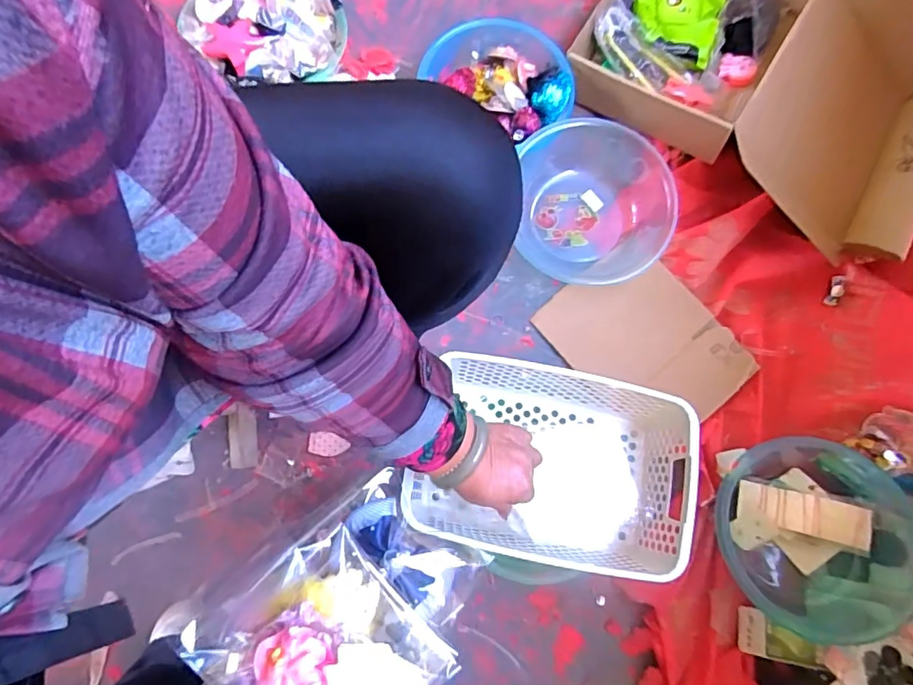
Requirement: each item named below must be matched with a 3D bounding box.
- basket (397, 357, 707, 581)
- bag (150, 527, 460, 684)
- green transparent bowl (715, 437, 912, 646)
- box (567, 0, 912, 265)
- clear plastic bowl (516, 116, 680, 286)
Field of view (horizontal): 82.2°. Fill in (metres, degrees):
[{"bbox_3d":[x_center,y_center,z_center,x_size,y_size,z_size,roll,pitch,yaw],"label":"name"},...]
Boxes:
[{"bbox_3d":[0.109,0.138,0.592,0.284,0.108,0.194,11,77,5],"label":"basket"},{"bbox_3d":[-0.102,0.240,0.400,0.152,0.076,0.181,-42,81,-11],"label":"bag"},{"bbox_3d":[0.452,0.240,0.642,0.230,0.065,0.222,0,76,2],"label":"green transparent bowl"},{"bbox_3d":[0.479,-0.402,0.787,0.565,0.098,0.369,31,79,9],"label":"box"},{"bbox_3d":[0.195,-0.186,0.744,0.209,0.081,0.226,0,76,2],"label":"clear plastic bowl"}]

